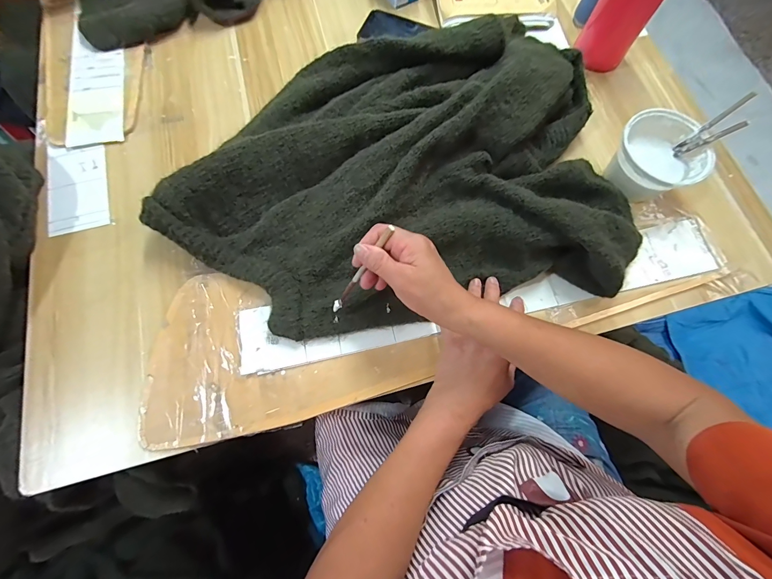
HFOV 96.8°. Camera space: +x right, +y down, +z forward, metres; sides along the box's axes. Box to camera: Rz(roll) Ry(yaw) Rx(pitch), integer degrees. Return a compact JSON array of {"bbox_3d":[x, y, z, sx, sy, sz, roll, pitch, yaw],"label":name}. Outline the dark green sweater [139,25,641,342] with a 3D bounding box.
[{"bbox_3d":[0.020,-0.157,0.442,0.565,0.077,0.381,-8,72,-4],"label":"dark green sweater"}]

